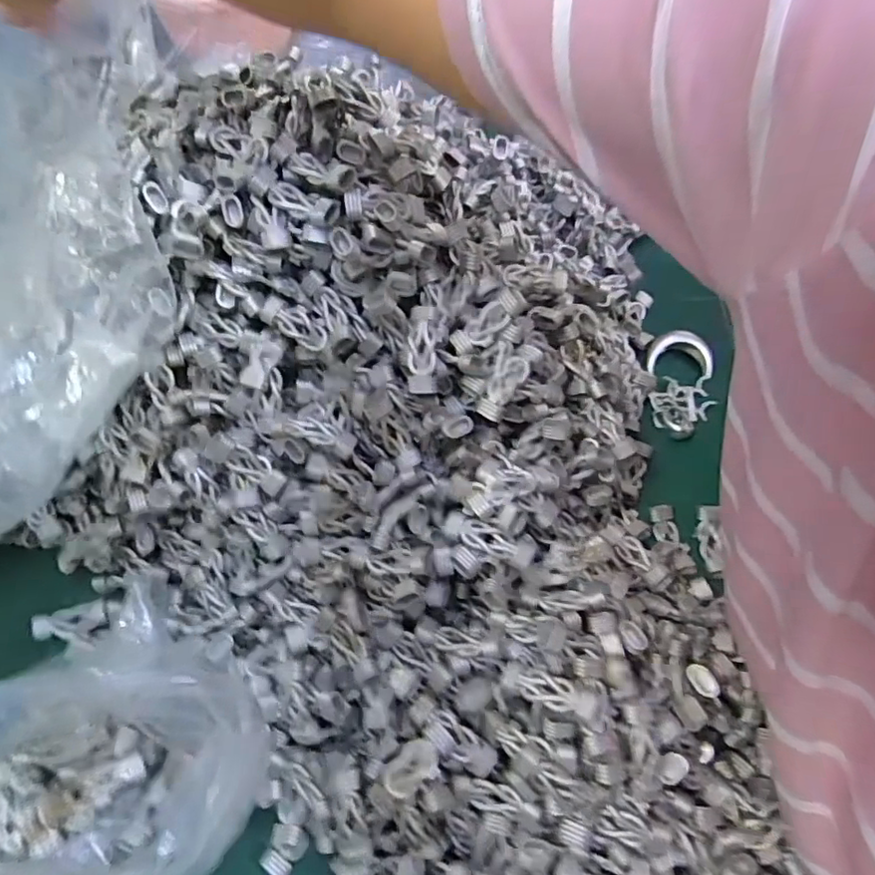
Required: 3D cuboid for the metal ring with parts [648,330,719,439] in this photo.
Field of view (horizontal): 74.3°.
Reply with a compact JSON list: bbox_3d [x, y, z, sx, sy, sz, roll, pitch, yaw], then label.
[{"bbox_3d":[0.174,-0.037,0.415,0.044,0.020,0.078,11,66,5],"label":"metal ring with parts"}]

